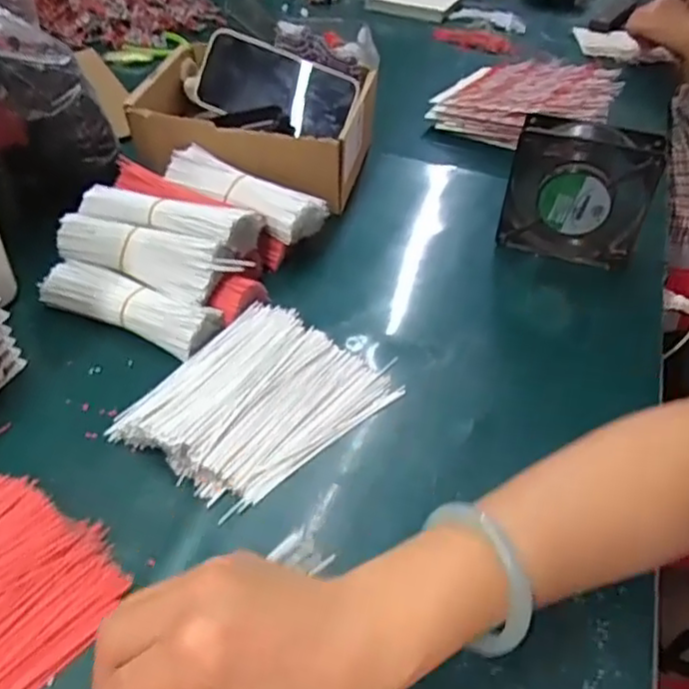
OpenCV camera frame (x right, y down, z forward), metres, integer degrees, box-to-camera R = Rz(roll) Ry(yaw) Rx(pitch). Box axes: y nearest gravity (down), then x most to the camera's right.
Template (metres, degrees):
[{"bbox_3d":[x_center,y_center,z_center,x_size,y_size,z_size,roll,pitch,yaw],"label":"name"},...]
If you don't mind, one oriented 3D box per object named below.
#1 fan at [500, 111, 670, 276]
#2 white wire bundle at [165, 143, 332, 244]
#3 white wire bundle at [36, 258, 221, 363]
[{"bbox_3d":[0.206,-0.128,0.594,0.121,0.135,0.032,14,43,11],"label":"fan"},{"bbox_3d":[-0.092,-0.135,0.605,0.147,0.037,0.056,27,46,14],"label":"white wire bundle"},{"bbox_3d":[-0.167,-0.026,0.523,0.145,0.036,0.039,17,42,15],"label":"white wire bundle"}]

